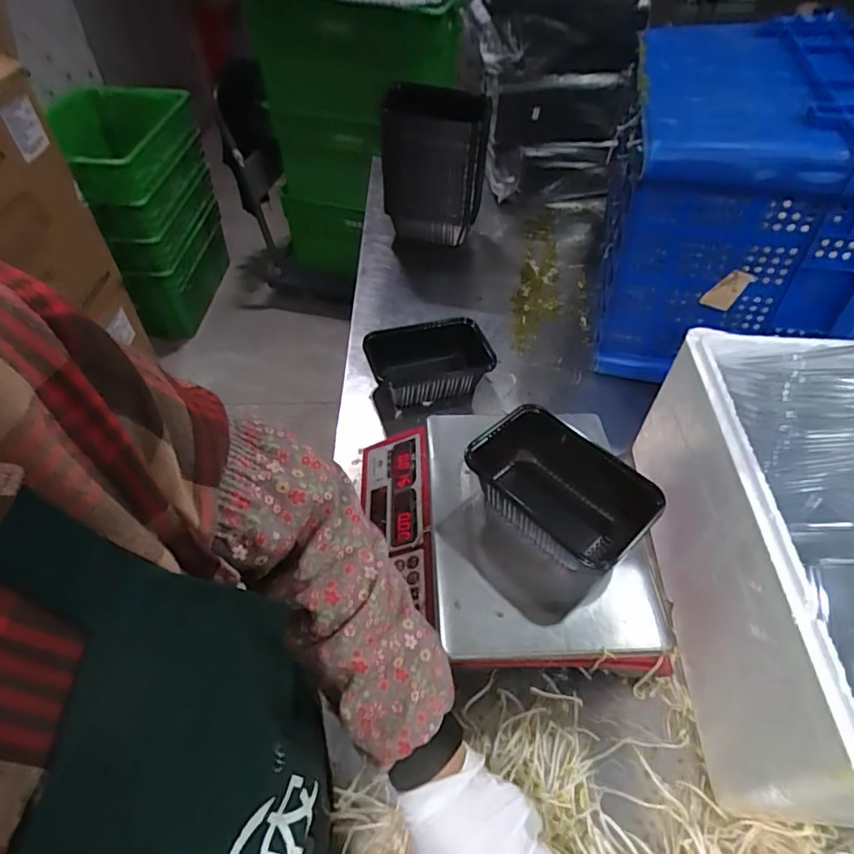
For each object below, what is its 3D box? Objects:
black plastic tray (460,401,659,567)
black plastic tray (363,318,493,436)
[{"bbox_3d":[0.133,0.066,0.572,0.192,0.071,0.119,33,56,24],"label":"black plastic tray"},{"bbox_3d":[0.006,-0.093,0.839,0.190,0.071,0.124,-13,51,-13],"label":"black plastic tray"}]

